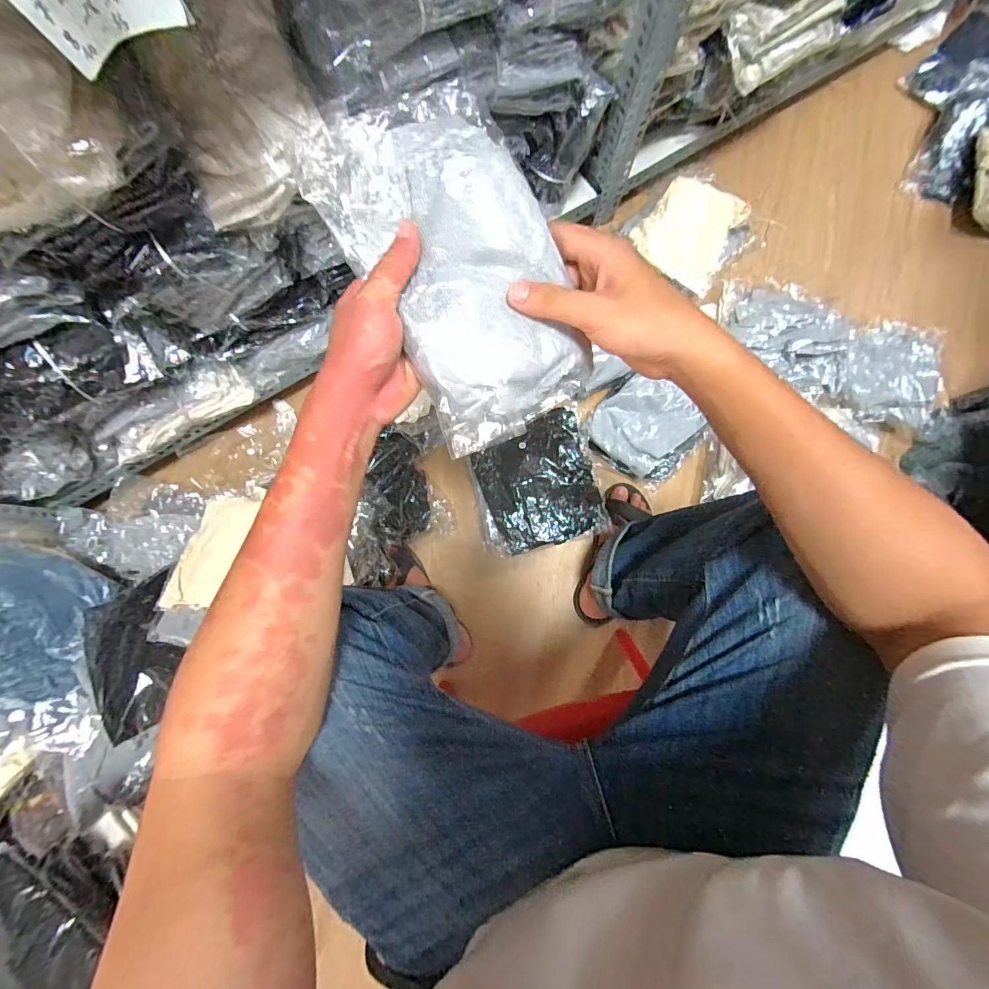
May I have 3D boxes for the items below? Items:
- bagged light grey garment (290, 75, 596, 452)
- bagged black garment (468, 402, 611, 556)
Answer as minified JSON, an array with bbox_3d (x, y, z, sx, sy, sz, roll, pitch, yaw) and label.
[{"bbox_3d":[-0.022,-0.157,0.311,0.132,0.026,0.230,-28,101,3],"label":"bagged light grey garment"},{"bbox_3d":[0.075,-0.022,0.781,0.217,0.034,0.229,-15,81,-2],"label":"bagged black garment"}]

